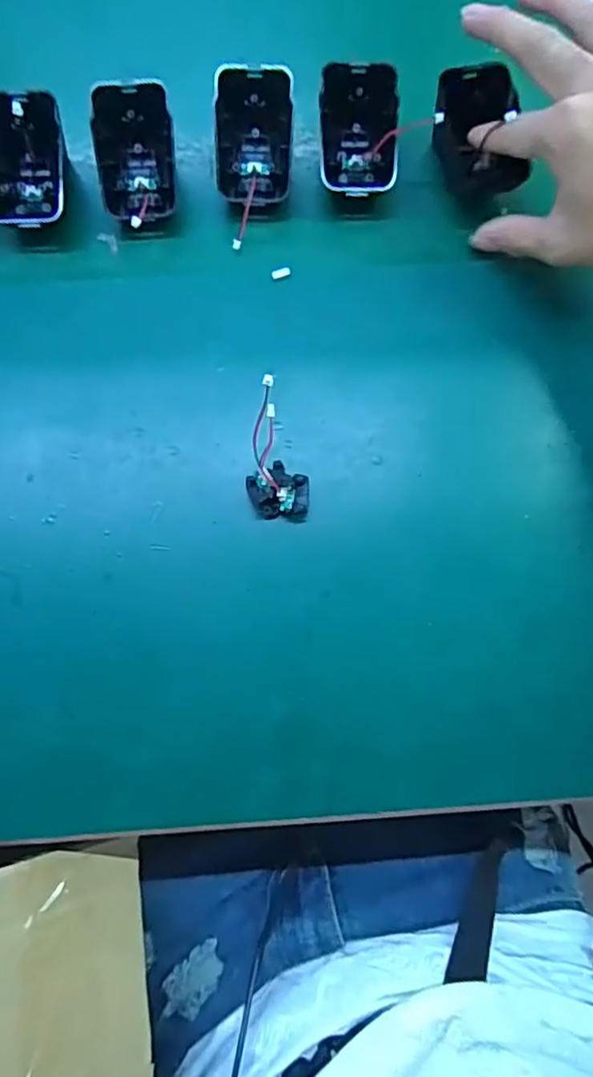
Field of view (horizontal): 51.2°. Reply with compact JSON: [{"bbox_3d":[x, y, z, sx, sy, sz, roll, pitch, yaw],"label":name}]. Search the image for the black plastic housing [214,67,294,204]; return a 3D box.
[{"bbox_3d":[-0.025,-0.232,0.358,0.046,0.021,0.069,3,114,1],"label":"black plastic housing"}]

